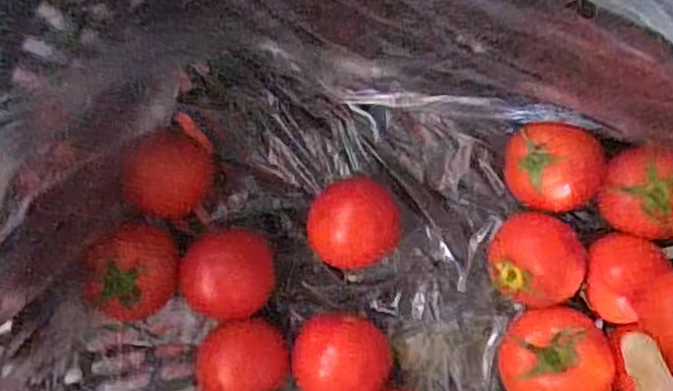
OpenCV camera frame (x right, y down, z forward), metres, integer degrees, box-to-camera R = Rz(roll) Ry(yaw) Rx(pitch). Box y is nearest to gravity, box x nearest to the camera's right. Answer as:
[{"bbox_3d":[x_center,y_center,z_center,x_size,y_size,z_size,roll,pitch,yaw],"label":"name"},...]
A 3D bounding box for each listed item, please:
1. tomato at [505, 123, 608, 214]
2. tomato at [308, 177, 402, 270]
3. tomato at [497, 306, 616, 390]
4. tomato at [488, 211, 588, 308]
[{"bbox_3d":[0.147,-0.018,0.467,0.063,0.051,0.055,10,90,2],"label":"tomato"},{"bbox_3d":[0.011,0.020,0.476,0.065,0.043,0.062,0,90,2],"label":"tomato"},{"bbox_3d":[0.144,0.108,0.456,0.066,0.056,0.068,0,90,2],"label":"tomato"},{"bbox_3d":[0.136,0.042,0.468,0.060,0.048,0.059,0,90,2],"label":"tomato"}]

